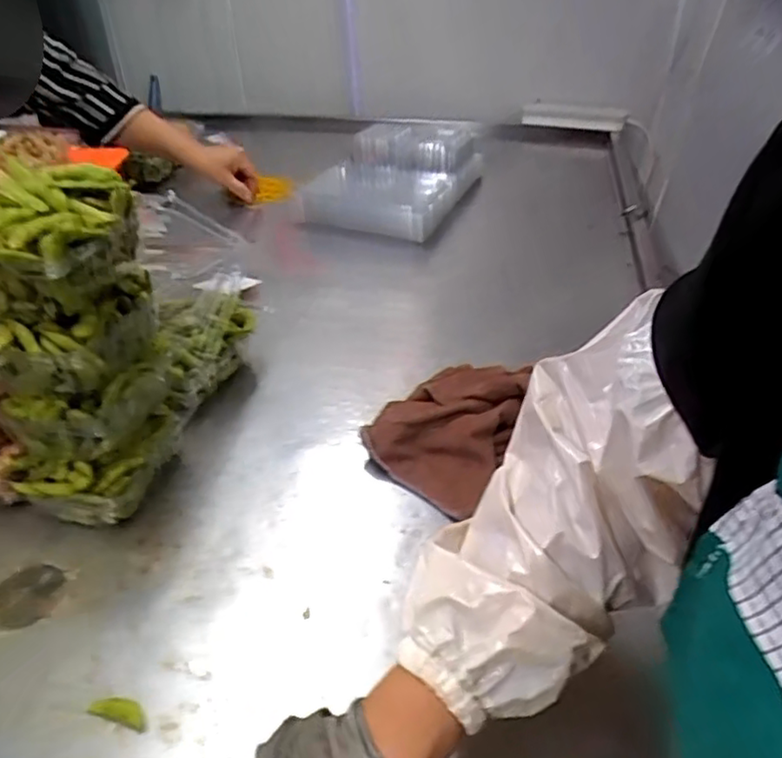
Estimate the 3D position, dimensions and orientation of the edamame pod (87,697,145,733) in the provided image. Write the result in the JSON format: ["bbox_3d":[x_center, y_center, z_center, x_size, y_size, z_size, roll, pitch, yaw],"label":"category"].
[{"bbox_3d":[-0.185,0.225,0.438,0.043,0.004,0.015,9,38,14],"label":"edamame pod"}]

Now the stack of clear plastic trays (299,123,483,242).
[{"bbox_3d":[0.008,-0.336,1.071,0.226,0.101,0.290,15,40,20],"label":"stack of clear plastic trays"}]

